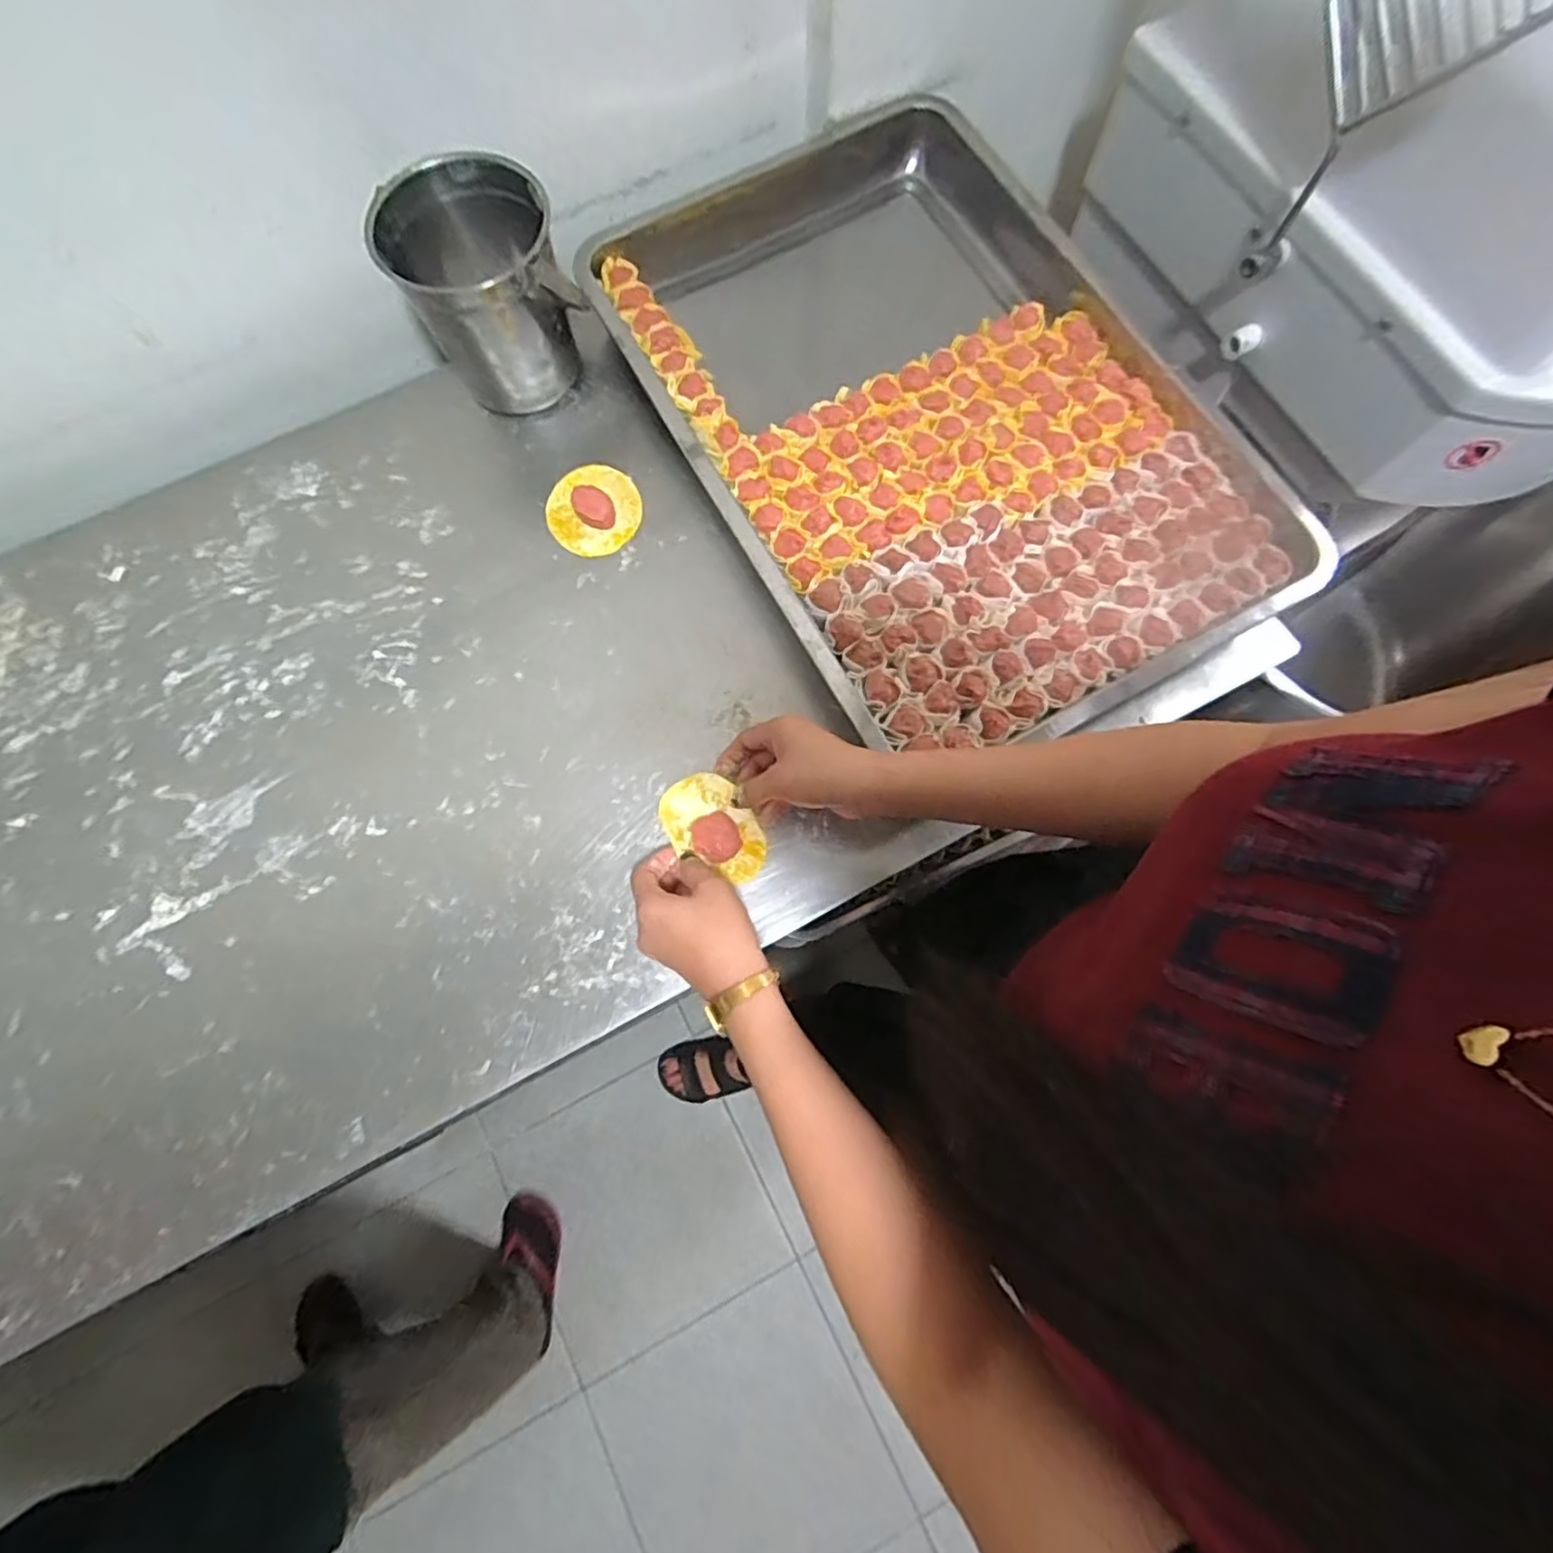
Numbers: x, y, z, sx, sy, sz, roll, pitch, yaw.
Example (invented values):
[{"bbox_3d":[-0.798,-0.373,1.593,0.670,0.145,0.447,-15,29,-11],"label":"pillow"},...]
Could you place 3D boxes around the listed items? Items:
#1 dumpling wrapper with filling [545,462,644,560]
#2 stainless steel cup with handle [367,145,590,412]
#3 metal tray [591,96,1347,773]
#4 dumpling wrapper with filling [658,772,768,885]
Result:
[{"bbox_3d":[-0.159,-0.235,0.592,0.080,0.022,0.083,0,75,0],"label":"dumpling wrapper with filling"},{"bbox_3d":[-0.238,-0.404,0.580,0.133,0.139,0.116,-14,75,-3],"label":"stainless steel cup with handle"},{"bbox_3d":[0.119,-0.325,0.602,0.401,0.051,0.629,-28,76,-7],"label":"metal tray"},{"bbox_3d":[-0.048,0.038,0.510,0.057,0.025,0.089,-36,78,-9],"label":"dumpling wrapper with filling"}]

